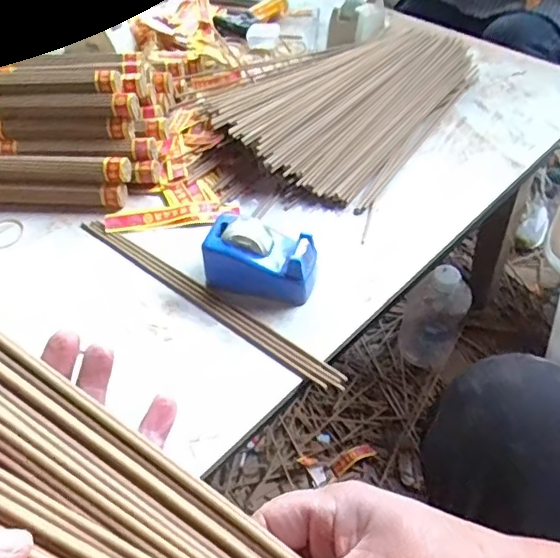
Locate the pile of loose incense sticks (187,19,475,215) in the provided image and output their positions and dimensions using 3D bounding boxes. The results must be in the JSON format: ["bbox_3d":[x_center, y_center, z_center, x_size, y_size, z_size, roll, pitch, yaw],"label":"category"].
[{"bbox_3d":[0.062,-0.242,0.709,0.267,0.053,0.337,25,55,22],"label":"pile of loose incense sticks"}]

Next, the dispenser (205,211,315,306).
[{"bbox_3d":[-0.018,-0.015,0.511,0.097,0.050,0.060,9,50,11],"label":"dispenser"}]

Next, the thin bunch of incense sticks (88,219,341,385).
[{"bbox_3d":[-0.076,0.014,0.524,0.322,0.006,0.017,31,57,26],"label":"thin bunch of incense sticks"}]

